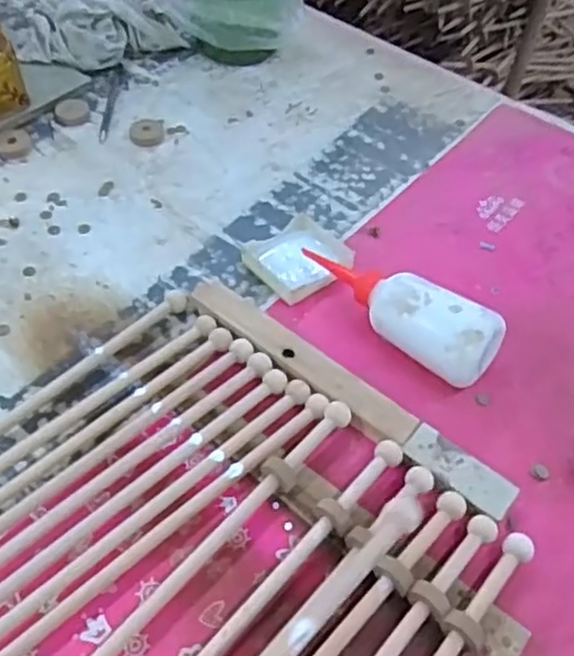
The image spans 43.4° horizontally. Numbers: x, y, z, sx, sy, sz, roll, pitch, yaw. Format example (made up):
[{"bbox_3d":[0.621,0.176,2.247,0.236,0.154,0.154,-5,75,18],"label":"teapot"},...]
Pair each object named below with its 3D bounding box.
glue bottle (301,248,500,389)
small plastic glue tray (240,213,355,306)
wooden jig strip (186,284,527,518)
[{"bbox_3d":[0.082,-0.017,0.577,0.172,0.060,0.049,32,55,21],"label":"glue bottle"},{"bbox_3d":[0.011,-0.063,0.639,0.080,0.017,0.079,-33,60,-27],"label":"small plastic glue tray"},{"bbox_3d":[0.039,0.046,0.545,0.287,0.015,0.032,35,56,23],"label":"wooden jig strip"}]

